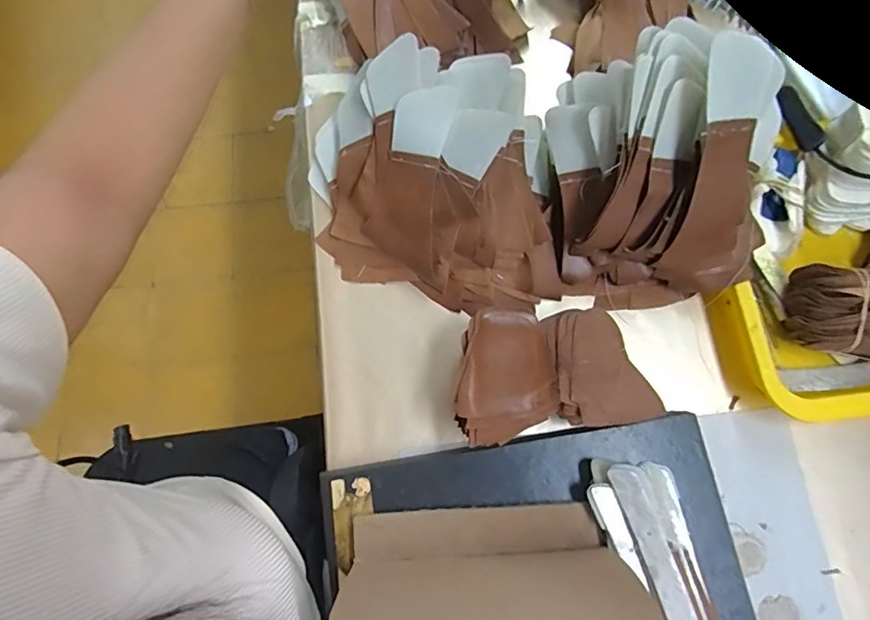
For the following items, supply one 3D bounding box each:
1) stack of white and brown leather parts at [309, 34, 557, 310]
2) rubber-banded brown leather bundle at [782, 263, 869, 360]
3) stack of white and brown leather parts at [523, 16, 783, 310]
[{"bbox_3d":[-0.001,-0.113,0.437,0.232,0.097,0.190,9,76,3],"label":"stack of white and brown leather parts"},{"bbox_3d":[0.344,-0.001,0.398,0.094,0.059,0.077,2,75,2],"label":"rubber-banded brown leather bundle"},{"bbox_3d":[0.183,-0.114,0.403,0.174,0.155,0.198,-19,76,-4],"label":"stack of white and brown leather parts"}]

